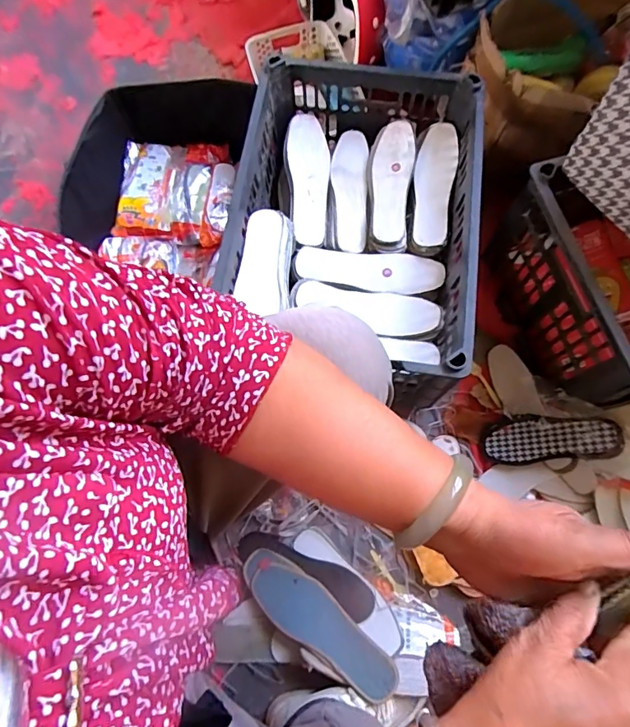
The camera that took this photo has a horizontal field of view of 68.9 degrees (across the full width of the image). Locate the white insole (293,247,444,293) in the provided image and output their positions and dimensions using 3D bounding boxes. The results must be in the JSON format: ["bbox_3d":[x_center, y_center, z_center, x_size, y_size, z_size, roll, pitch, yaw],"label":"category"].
[{"bbox_3d":[0.085,-0.149,0.732,0.229,0.009,0.068,4,73,4],"label":"white insole"}]

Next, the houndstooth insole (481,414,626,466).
[{"bbox_3d":[0.369,0.120,0.732,0.204,0.010,0.077,-17,79,44],"label":"houndstooth insole"}]

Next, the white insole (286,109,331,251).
[{"bbox_3d":[-0.008,-0.309,0.766,0.067,0.021,0.229,-5,73,1],"label":"white insole"}]

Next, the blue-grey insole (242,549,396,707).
[{"bbox_3d":[0.002,0.386,0.695,0.269,0.009,0.084,26,65,22],"label":"blue-grey insole"}]

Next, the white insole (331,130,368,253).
[{"bbox_3d":[0.058,-0.295,0.776,0.059,0.018,0.227,1,73,3],"label":"white insole"}]

